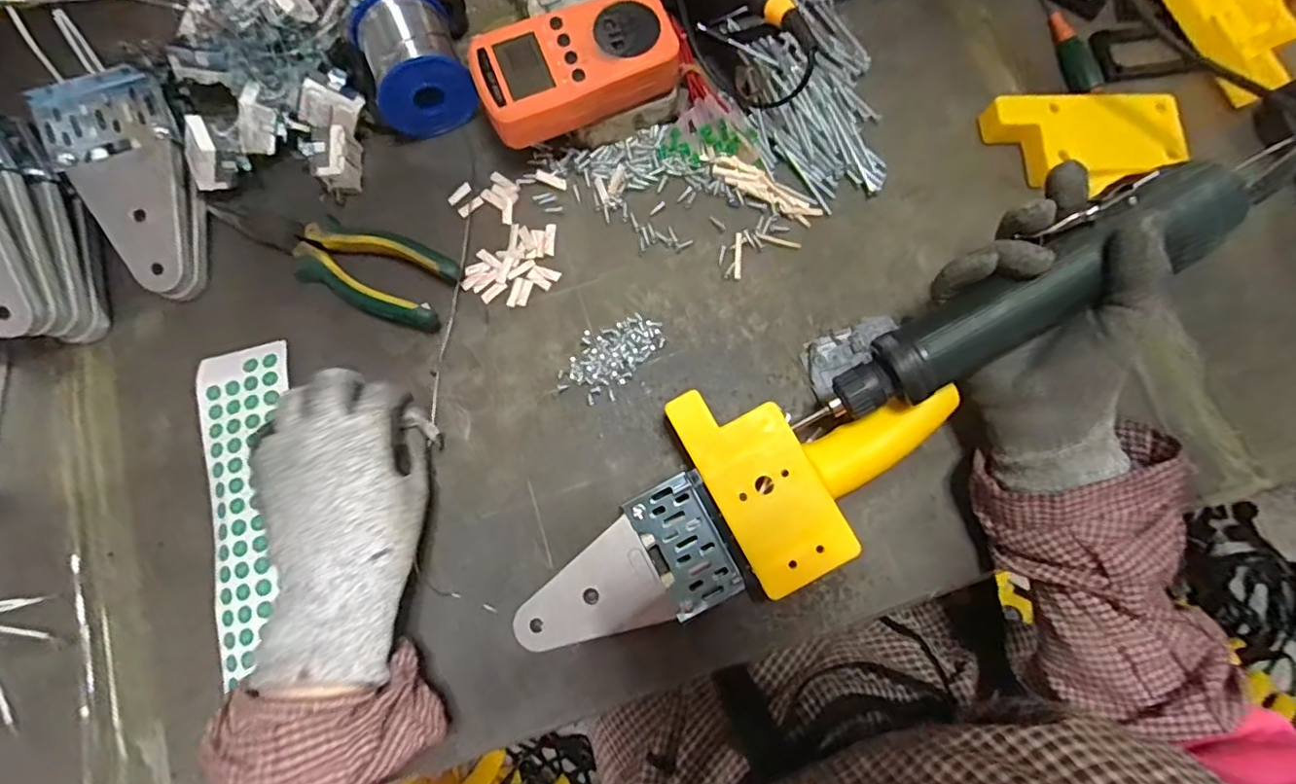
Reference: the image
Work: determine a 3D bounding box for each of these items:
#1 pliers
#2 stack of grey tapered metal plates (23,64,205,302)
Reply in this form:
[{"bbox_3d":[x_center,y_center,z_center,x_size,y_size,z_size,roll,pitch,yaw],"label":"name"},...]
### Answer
[{"bbox_3d":[-0.214,-0.095,0.402,0.174,0.024,0.052,25,80,5],"label":"pliers"},{"bbox_3d":[-0.337,-0.137,0.393,0.074,0.021,0.147,-21,95,-4],"label":"stack of grey tapered metal plates"}]

